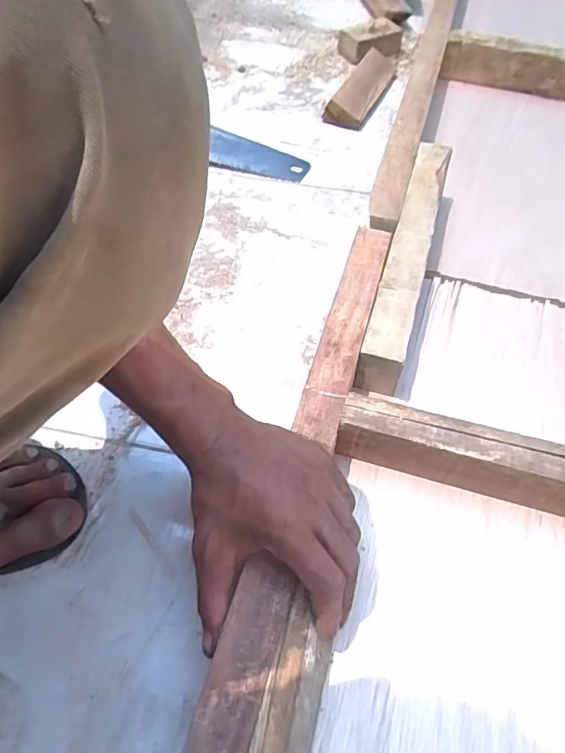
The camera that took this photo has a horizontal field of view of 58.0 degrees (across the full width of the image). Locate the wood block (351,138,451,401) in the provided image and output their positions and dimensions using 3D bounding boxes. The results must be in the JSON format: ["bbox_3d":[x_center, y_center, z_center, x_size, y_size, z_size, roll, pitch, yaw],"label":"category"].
[{"bbox_3d":[0.125,-0.121,0.509,0.037,0.051,0.300,14,57,11],"label":"wood block"}]

